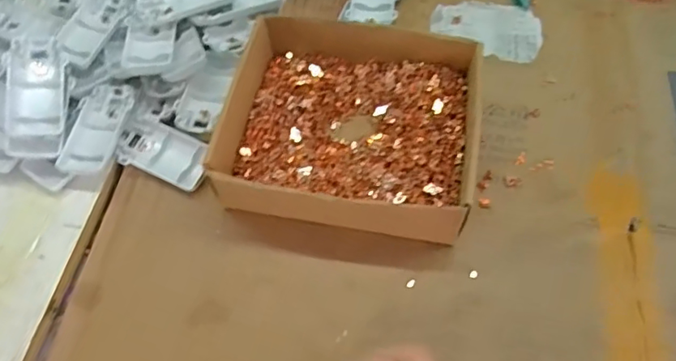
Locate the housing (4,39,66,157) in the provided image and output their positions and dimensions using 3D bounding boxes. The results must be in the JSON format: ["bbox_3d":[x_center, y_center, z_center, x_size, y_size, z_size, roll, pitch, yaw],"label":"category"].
[{"bbox_3d":[-0.275,-0.079,0.502,0.047,0.026,0.114,-1,72,-22],"label":"housing"}]

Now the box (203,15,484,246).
[{"bbox_3d":[0.017,-0.055,0.496,0.212,0.066,0.205,8,60,7],"label":"box"}]

